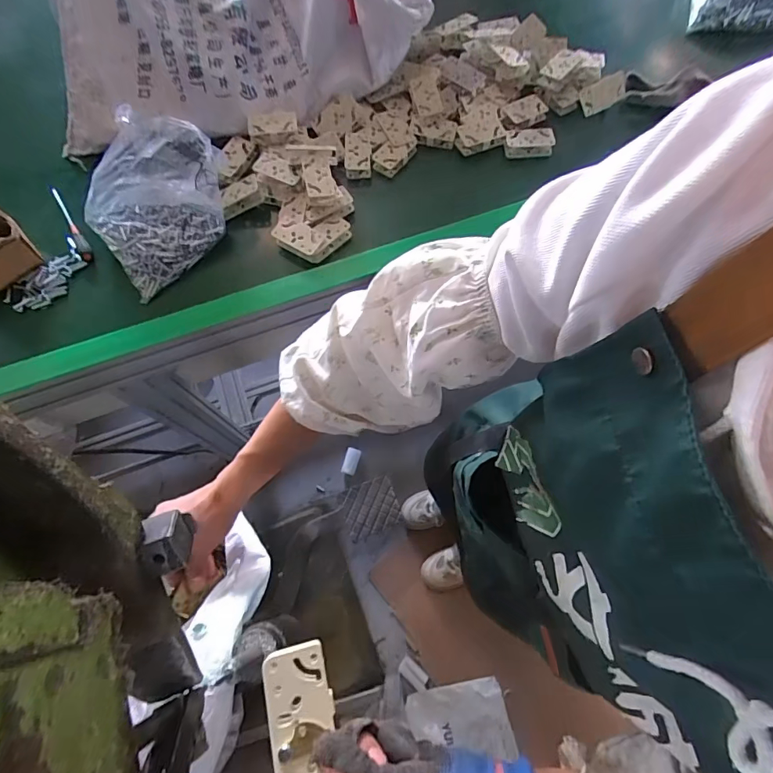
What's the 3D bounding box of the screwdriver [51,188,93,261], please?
[{"bbox_3d":[-0.509,-0.265,0.715,0.019,0.019,0.172,-32,71,-10],"label":"screwdriver"}]

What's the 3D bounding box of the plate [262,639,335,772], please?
[{"bbox_3d":[-0.058,0.221,0.302,0.042,0.009,0.079,-13,70,-4],"label":"plate"}]

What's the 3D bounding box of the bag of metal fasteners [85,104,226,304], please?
[{"bbox_3d":[-0.349,-0.284,0.661,0.195,0.102,0.212,43,76,15],"label":"bag of metal fasteners"}]

